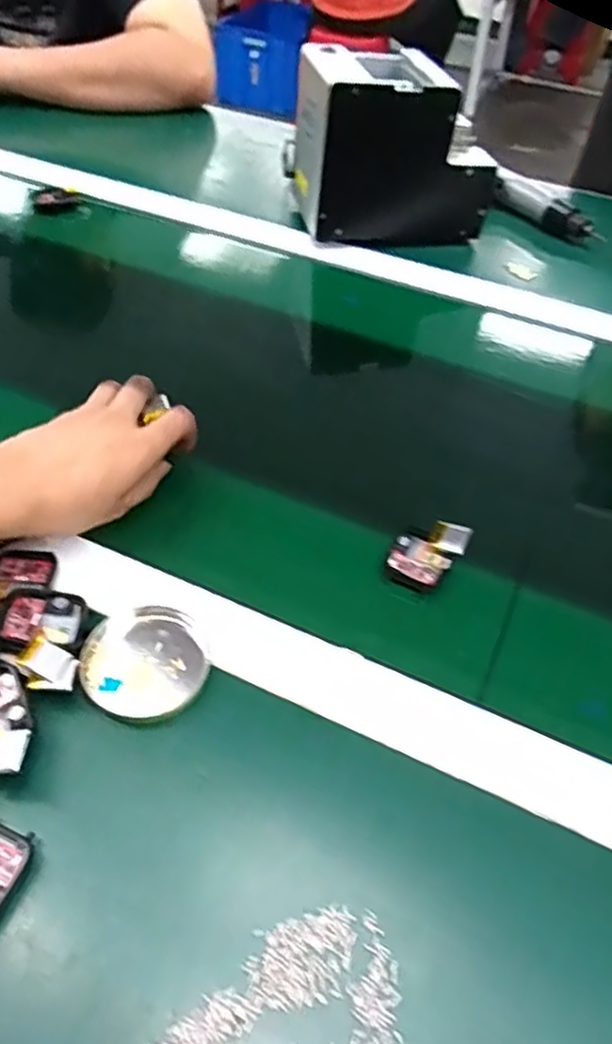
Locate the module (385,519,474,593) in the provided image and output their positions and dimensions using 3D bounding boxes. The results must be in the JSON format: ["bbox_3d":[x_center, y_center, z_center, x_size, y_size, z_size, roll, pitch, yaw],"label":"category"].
[{"bbox_3d":[0.076,0.020,0.435,0.040,0.021,0.049,26,51,18],"label":"module"}]

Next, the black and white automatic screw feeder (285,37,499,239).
[{"bbox_3d":[0.084,-0.380,0.702,0.184,0.145,0.121,-7,49,-10],"label":"black and white automatic screw feeder"}]

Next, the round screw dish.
[{"bbox_3d":[-0.086,0.074,0.371,0.065,0.010,0.062,2,48,-2],"label":"round screw dish"}]

